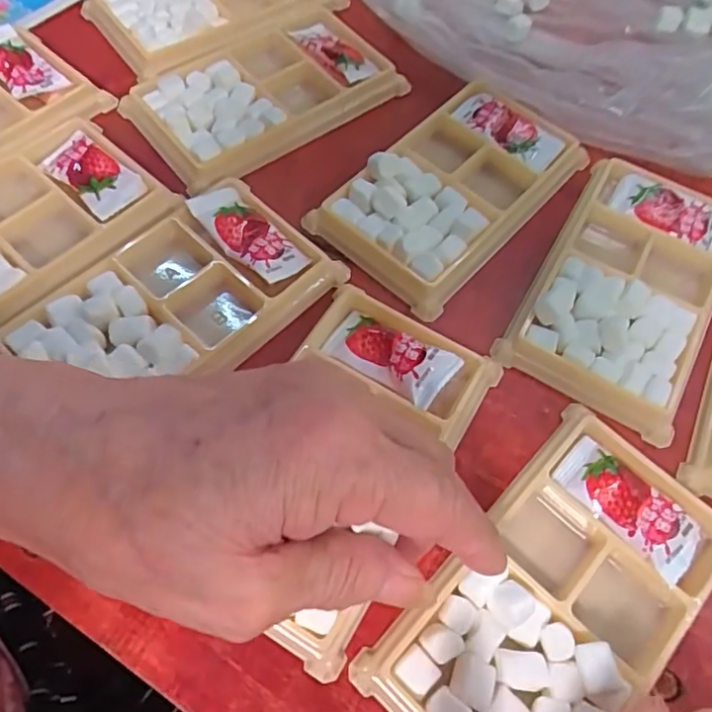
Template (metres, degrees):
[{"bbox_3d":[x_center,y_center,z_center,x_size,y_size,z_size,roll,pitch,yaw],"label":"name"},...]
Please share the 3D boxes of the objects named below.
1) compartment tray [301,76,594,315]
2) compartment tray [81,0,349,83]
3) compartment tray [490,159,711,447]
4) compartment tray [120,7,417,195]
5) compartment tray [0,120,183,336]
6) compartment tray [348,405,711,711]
[{"bbox_3d":[0.049,-0.085,0.295,0.074,0.020,0.132,41,68,15],"label":"compartment tray"},{"bbox_3d":[-0.083,-0.213,0.349,0.135,0.015,0.086,-35,71,-19],"label":"compartment tray"},{"bbox_3d":[0.127,-0.035,0.272,0.075,0.014,0.132,29,65,10],"label":"compartment tray"},{"bbox_3d":[-0.051,-0.145,0.317,0.135,0.016,0.089,-39,72,-20],"label":"compartment tray"},{"bbox_3d":[-0.153,-0.055,0.262,0.083,0.012,0.128,40,68,15],"label":"compartment tray"},{"bbox_3d":[0.073,0.085,0.205,0.075,0.020,0.132,42,68,16],"label":"compartment tray"}]

